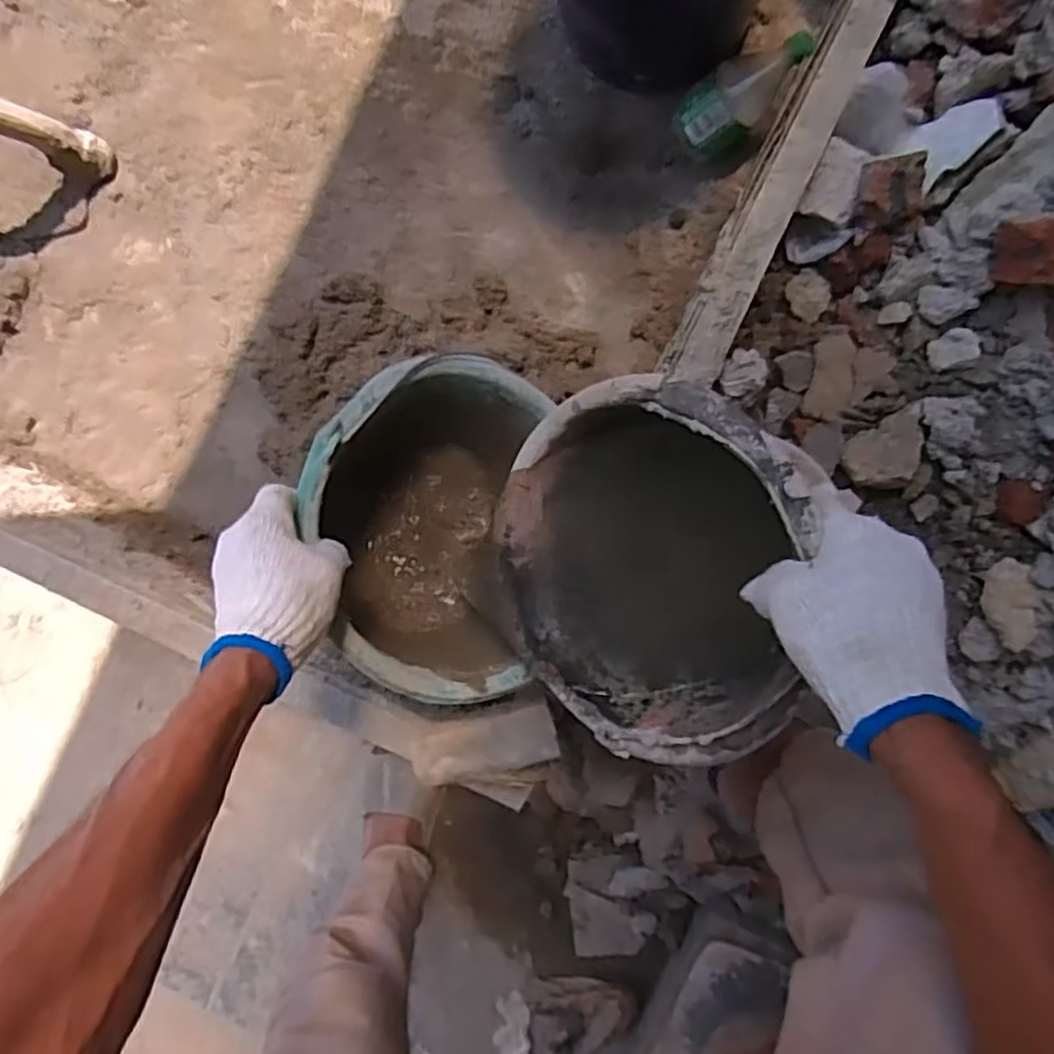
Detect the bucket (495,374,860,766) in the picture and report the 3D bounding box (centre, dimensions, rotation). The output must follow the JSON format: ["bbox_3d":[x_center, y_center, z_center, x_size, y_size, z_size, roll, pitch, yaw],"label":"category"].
[{"bbox_3d":[0.115,0.024,0.544,0.145,0.249,0.256,-12,101,-42],"label":"bucket"}]

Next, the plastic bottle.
[{"bbox_3d":[0.263,-0.536,0.924,0.191,0.074,0.089,-25,91,45],"label":"plastic bottle"}]

